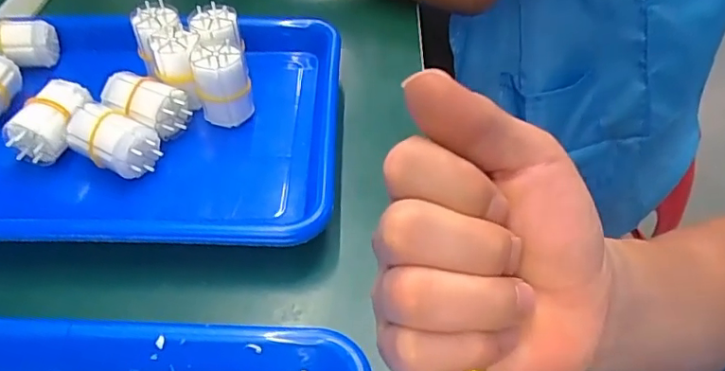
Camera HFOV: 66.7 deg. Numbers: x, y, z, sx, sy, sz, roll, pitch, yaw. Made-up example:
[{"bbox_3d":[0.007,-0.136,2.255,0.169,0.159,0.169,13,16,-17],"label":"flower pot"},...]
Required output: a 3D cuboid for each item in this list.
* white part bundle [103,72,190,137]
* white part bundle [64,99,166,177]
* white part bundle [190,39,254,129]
[{"bbox_3d":[-0.167,-0.060,0.423,0.061,0.036,0.033,19,51,15],"label":"white part bundle"},{"bbox_3d":[-0.180,-0.034,0.396,0.061,0.032,0.039,19,51,16],"label":"white part bundle"},{"bbox_3d":[-0.109,-0.077,0.430,0.039,0.064,0.036,0,48,-1],"label":"white part bundle"}]

